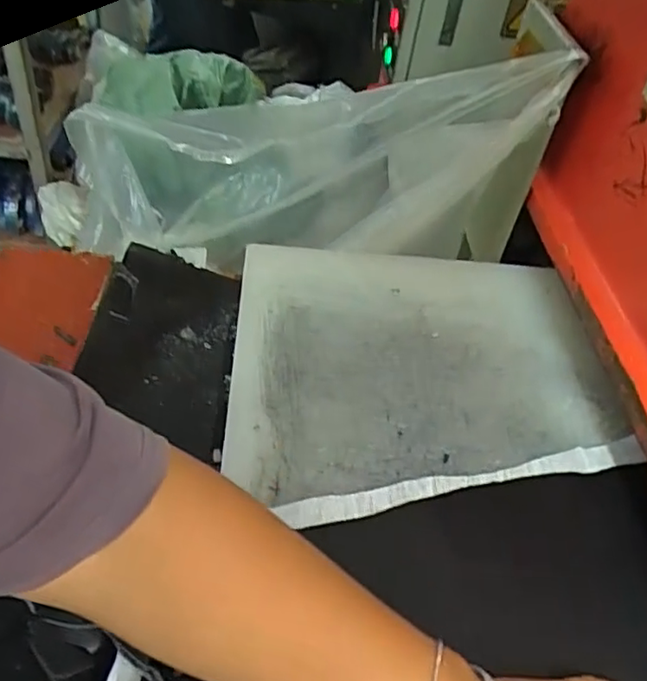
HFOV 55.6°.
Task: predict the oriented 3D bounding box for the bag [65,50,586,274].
[{"bbox_3d":[-0.010,-0.200,0.701,0.527,0.247,0.137,-4,41,23],"label":"bag"}]

